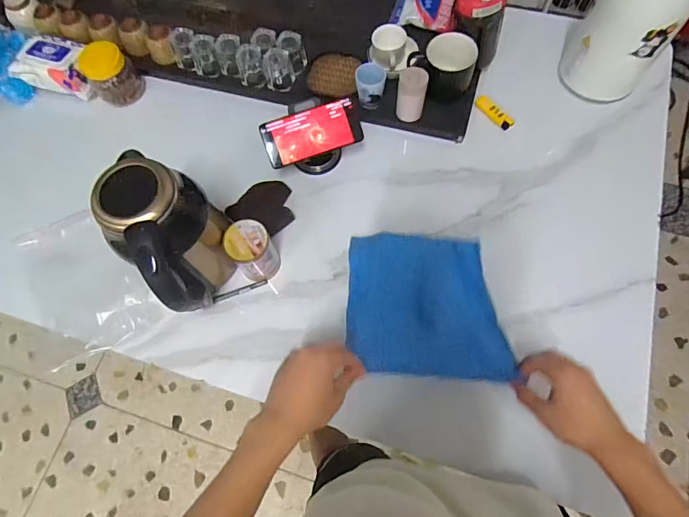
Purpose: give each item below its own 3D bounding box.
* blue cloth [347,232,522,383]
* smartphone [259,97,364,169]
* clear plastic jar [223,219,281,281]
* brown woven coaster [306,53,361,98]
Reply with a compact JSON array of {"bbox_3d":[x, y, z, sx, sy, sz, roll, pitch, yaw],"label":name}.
[{"bbox_3d":[0.113,0.056,0.594,0.209,0.061,0.217,3,67,0],"label":"blue cloth"},{"bbox_3d":[-0.053,-0.213,0.710,0.165,0.010,0.077,-19,100,-2],"label":"smartphone"},{"bbox_3d":[-0.145,-0.011,0.671,0.068,0.099,0.069,-1,70,3],"label":"clear plastic jar"},{"bbox_3d":[-0.022,-0.364,0.834,0.096,0.010,0.101,4,71,5],"label":"brown woven coaster"}]

